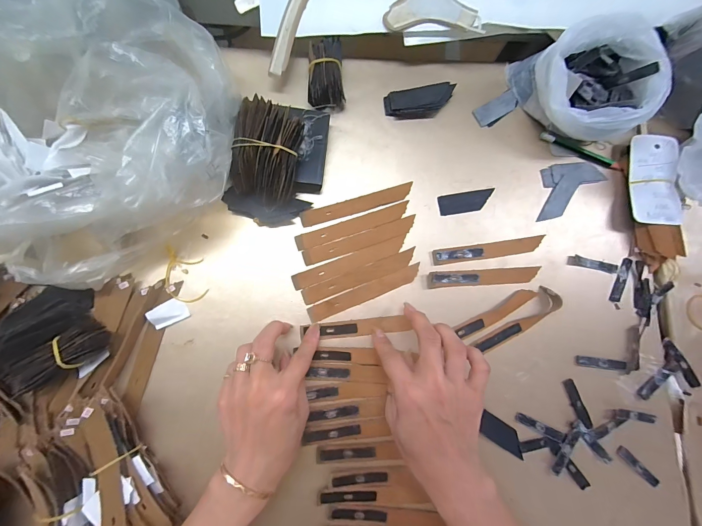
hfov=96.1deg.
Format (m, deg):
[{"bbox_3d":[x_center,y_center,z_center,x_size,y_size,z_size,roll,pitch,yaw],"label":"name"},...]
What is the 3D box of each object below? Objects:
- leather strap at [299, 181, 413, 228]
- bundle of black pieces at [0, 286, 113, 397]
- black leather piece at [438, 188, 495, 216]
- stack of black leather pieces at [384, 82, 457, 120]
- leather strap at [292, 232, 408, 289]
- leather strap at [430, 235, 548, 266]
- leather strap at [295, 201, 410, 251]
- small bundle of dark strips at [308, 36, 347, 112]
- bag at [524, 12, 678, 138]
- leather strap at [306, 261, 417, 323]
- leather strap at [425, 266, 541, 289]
[{"bbox_3d":[0.008,-0.063,0.338,0.124,0.004,0.017,-17,85,-7],"label":"leather strap"},{"bbox_3d":[-0.268,0.067,0.277,0.089,0.035,0.074,-36,88,-8],"label":"bundle of black pieces"},{"bbox_3d":[0.129,-0.068,0.351,0.064,0.004,0.022,-10,84,-6],"label":"black leather piece"},{"bbox_3d":[0.078,-0.182,0.356,0.078,0.011,0.035,-9,84,-6],"label":"stack of black leather pieces"},{"bbox_3d":[0.001,0.000,0.330,0.125,0.004,0.017,-21,85,-7],"label":"leather strap"},{"bbox_3d":[0.151,-0.014,0.344,0.125,0.004,0.016,-8,84,-6],"label":"leather strap"},{"bbox_3d":[0.003,-0.039,0.336,0.123,0.004,0.016,-18,85,-7],"label":"leather strap"},{"bbox_3d":[-0.026,-0.202,0.338,0.038,0.032,0.074,1,83,-5],"label":"small bundle of dark strips"},{"bbox_3d":[0.257,-0.182,0.338,0.118,0.081,0.102,-8,84,-6],"label":"bag"},{"bbox_3d":[0.016,0.032,0.328,0.123,0.004,0.017,-22,86,-7],"label":"leather strap"},{"bbox_3d":[0.144,0.015,0.339,0.124,0.005,0.017,-3,83,-6],"label":"leather strap"}]

